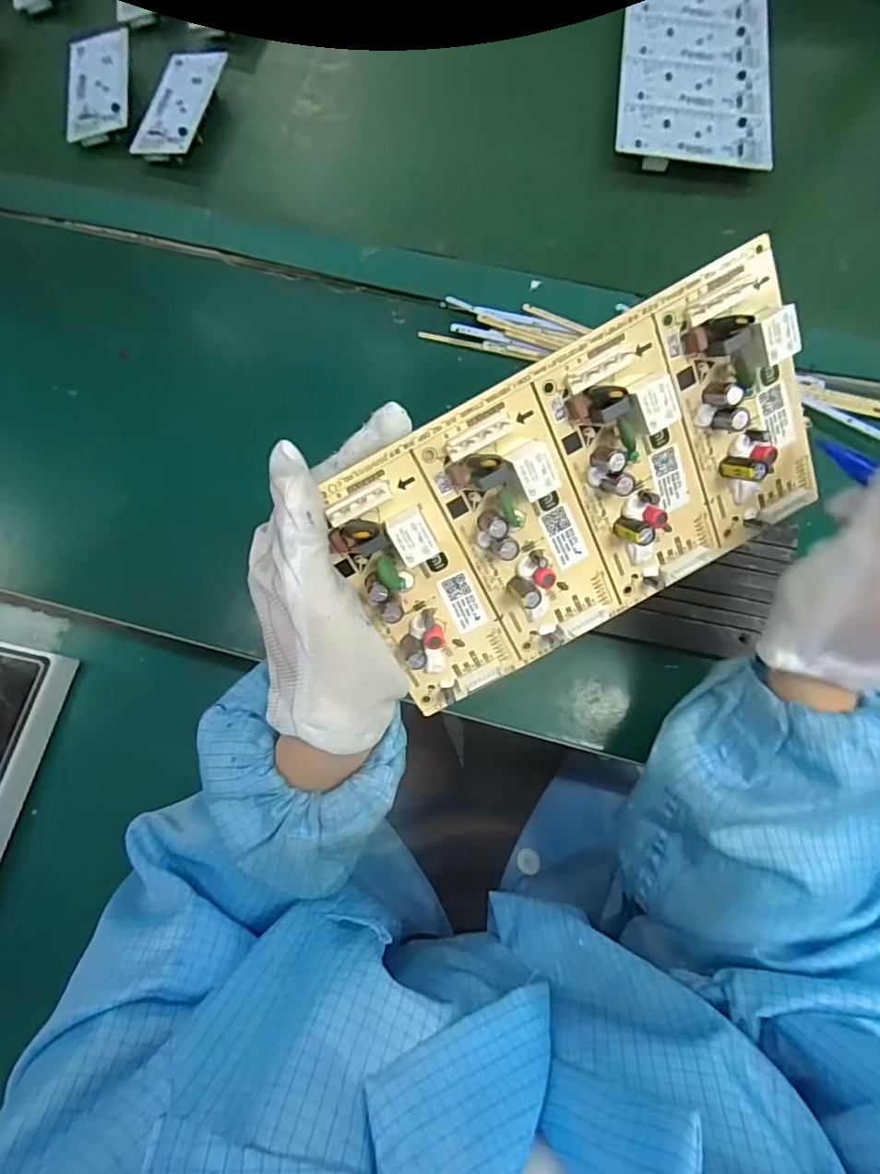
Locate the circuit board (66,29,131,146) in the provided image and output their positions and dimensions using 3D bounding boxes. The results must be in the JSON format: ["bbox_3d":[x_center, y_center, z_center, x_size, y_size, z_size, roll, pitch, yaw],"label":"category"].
[{"bbox_3d":[-0.301,-0.444,0.482,0.054,0.016,0.109,-7,75,-1],"label":"circuit board"}]

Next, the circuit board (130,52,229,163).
[{"bbox_3d":[-0.225,-0.418,0.473,0.050,0.017,0.110,14,75,4],"label":"circuit board"}]

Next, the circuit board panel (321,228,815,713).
[{"bbox_3d":[0.064,-0.038,0.236,0.210,0.017,0.119,-29,113,1],"label":"circuit board panel"}]

